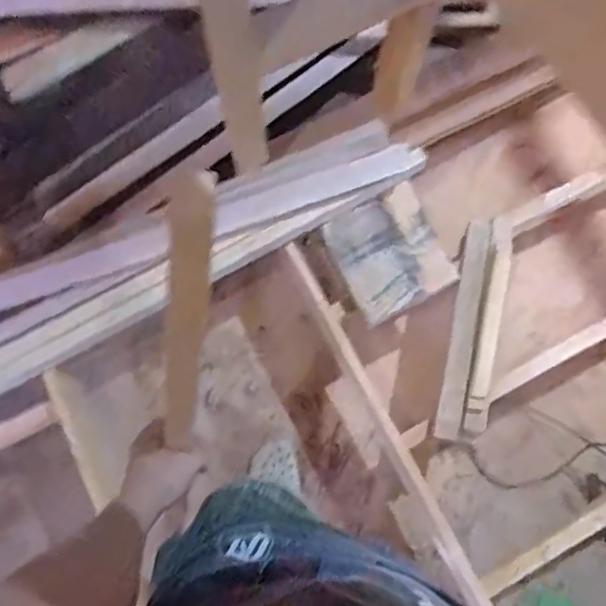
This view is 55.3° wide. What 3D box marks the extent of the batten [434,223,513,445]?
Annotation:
[{"bbox_3d":[0.369,0.041,1.228,0.100,0.060,0.493,13,76,3],"label":"batten"}]

